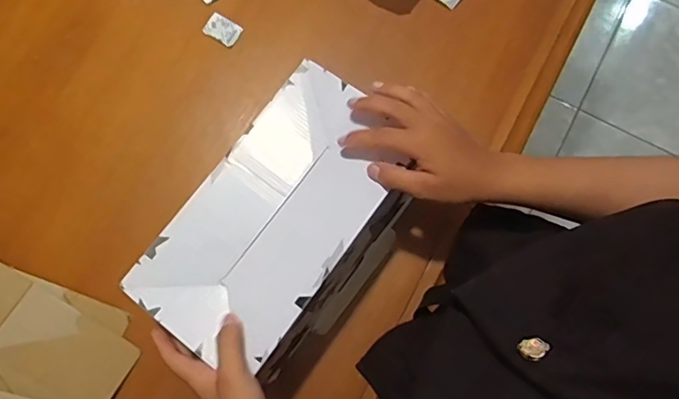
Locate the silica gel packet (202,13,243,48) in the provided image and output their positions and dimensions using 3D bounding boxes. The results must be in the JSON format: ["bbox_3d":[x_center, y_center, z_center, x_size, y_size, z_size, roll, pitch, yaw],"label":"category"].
[{"bbox_3d":[-0.141,-0.206,0.645,0.043,0.005,0.030,32,81,7],"label":"silica gel packet"}]

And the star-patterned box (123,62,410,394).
[{"bbox_3d":[-0.048,0.030,0.528,0.172,0.117,0.266,37,82,7],"label":"star-patterned box"}]

